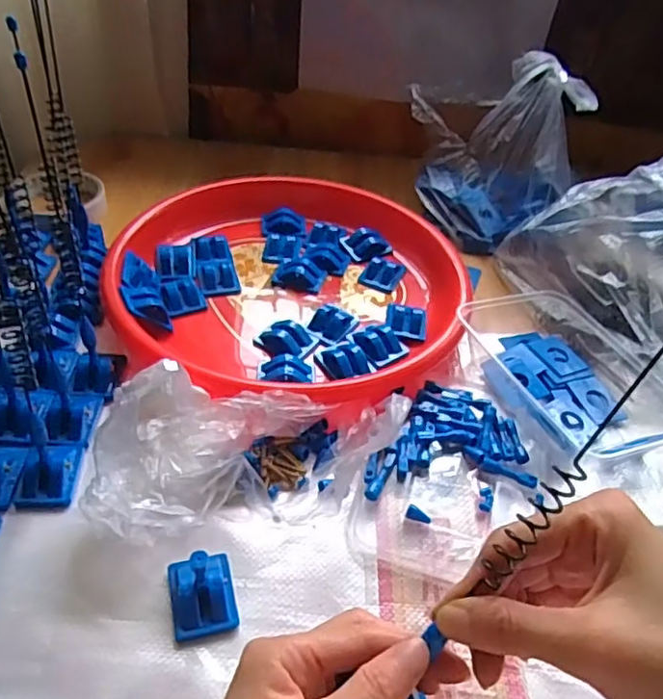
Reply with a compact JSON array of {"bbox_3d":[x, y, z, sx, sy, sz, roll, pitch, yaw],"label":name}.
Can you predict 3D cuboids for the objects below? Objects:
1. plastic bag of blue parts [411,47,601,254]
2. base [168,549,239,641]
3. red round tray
[{"bbox_3d":[0.160,-0.203,0.637,0.170,0.149,0.140,10,41,4],"label":"plastic bag of blue parts"},{"bbox_3d":[-0.070,0.131,0.349,0.034,0.021,0.042,-7,43,-14],"label":"base"},{"bbox_3d":[-0.032,-0.058,0.544,0.281,0.053,0.281,4,41,-3],"label":"red round tray"}]

